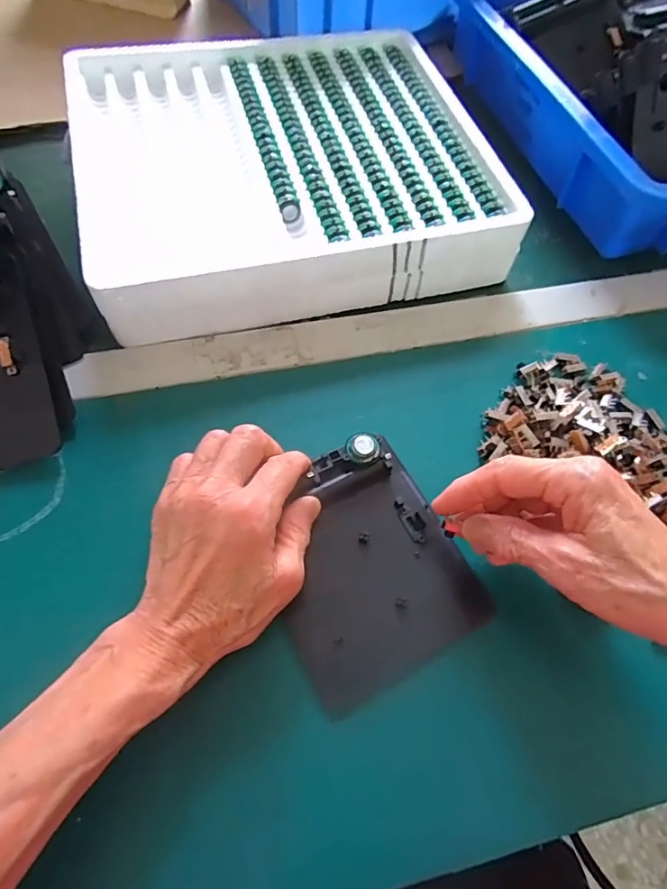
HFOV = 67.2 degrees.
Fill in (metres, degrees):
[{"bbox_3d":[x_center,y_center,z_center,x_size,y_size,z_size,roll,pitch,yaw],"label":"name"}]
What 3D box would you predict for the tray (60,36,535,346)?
[{"bbox_3d":[-0.042,-0.236,0.421,0.316,0.053,0.296,-15,64,-11],"label":"tray"}]

